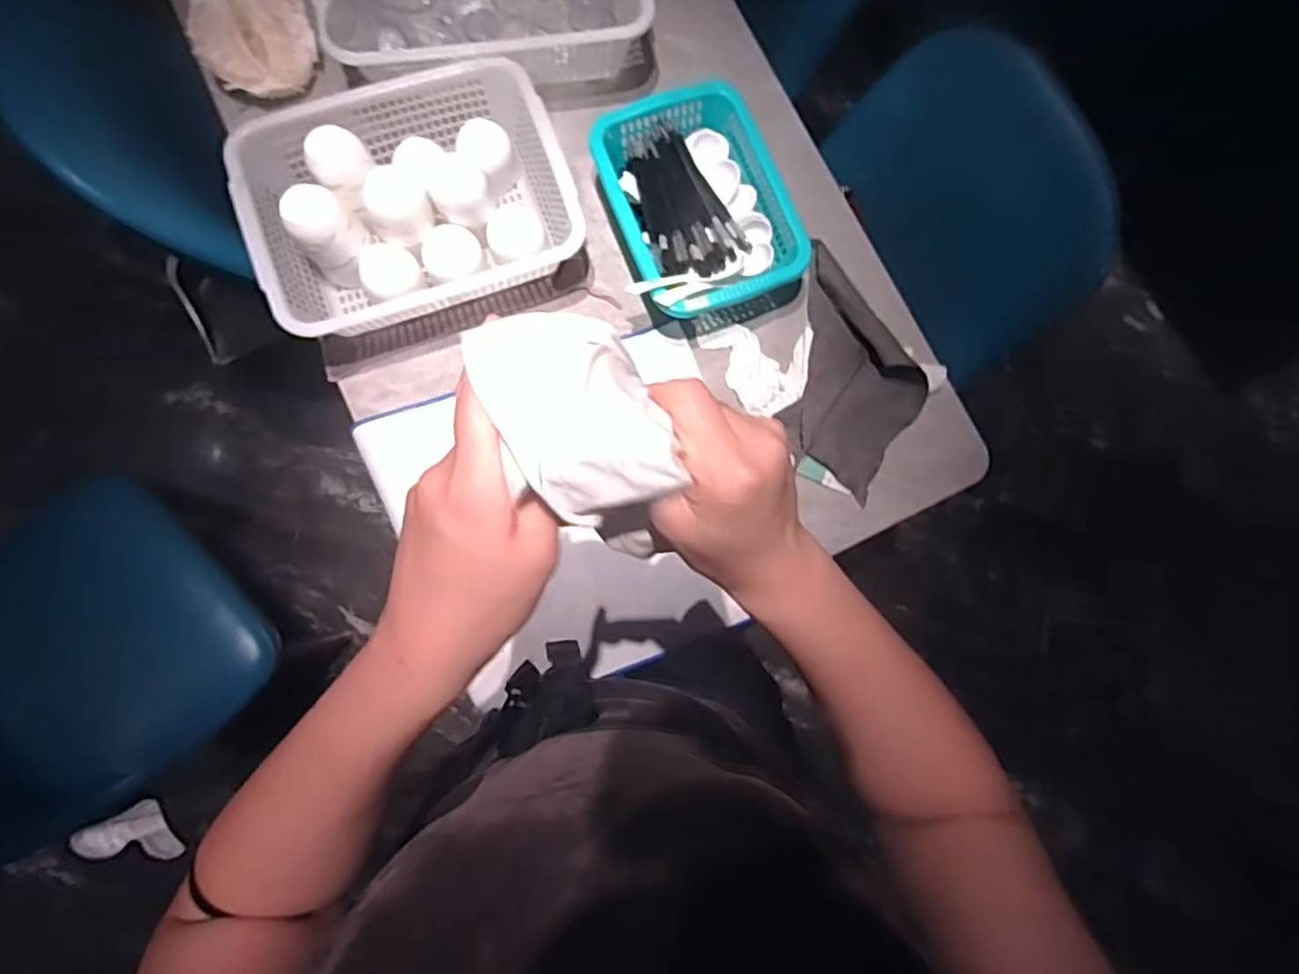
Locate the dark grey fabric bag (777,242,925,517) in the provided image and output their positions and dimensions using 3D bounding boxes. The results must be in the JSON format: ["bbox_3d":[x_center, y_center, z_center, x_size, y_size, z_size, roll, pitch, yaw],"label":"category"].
[{"bbox_3d":[0.261,-0.147,0.834,0.169,0.060,0.301,15,80,-2],"label":"dark grey fabric bag"}]

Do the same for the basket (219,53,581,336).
[{"bbox_3d":[-0.281,-0.338,0.807,0.357,0.104,0.278,-19,83,-7],"label":"basket"}]

